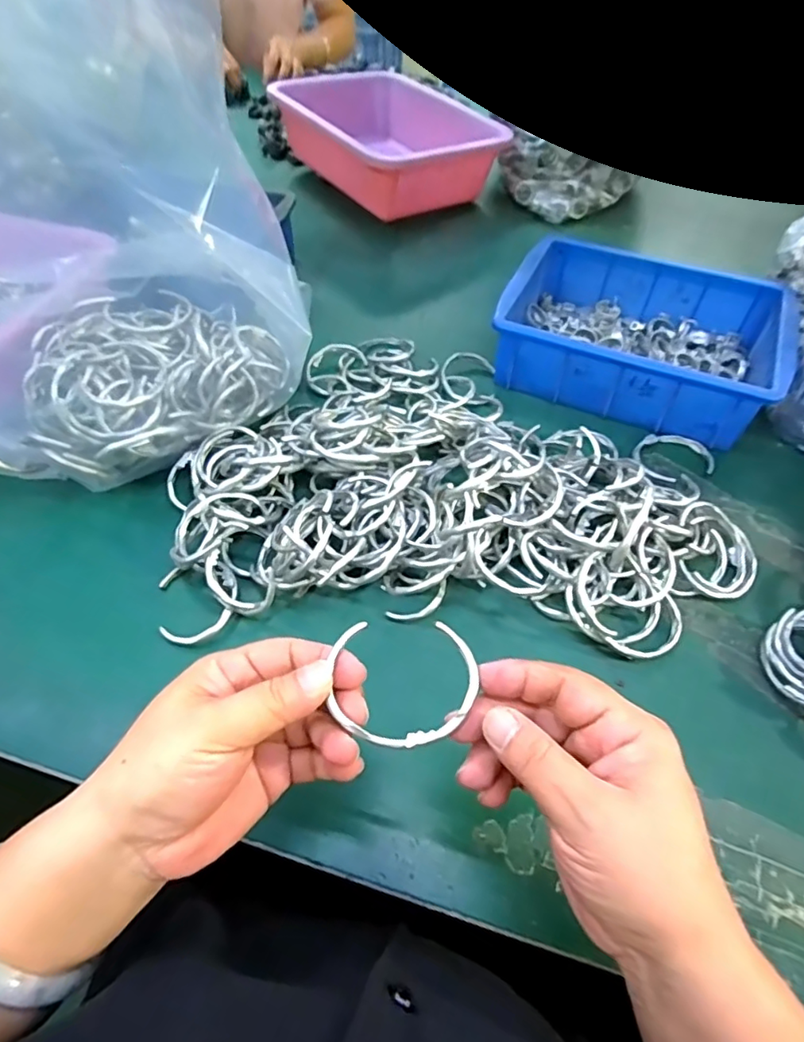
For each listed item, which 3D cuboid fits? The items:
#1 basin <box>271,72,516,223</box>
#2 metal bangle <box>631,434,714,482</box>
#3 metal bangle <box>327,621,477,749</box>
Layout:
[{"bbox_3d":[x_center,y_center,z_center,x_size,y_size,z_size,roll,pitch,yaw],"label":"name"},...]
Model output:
[{"bbox_3d":[-0.021,-0.522,0.769,0.228,0.102,0.285,-25,58,-18],"label":"basin"},{"bbox_3d":[0.235,-0.056,0.479,0.065,0.009,0.053,-13,55,-10],"label":"metal bangle"},{"bbox_3d":[0.001,0.072,0.243,0.063,0.011,0.053,4,54,2],"label":"metal bangle"}]

